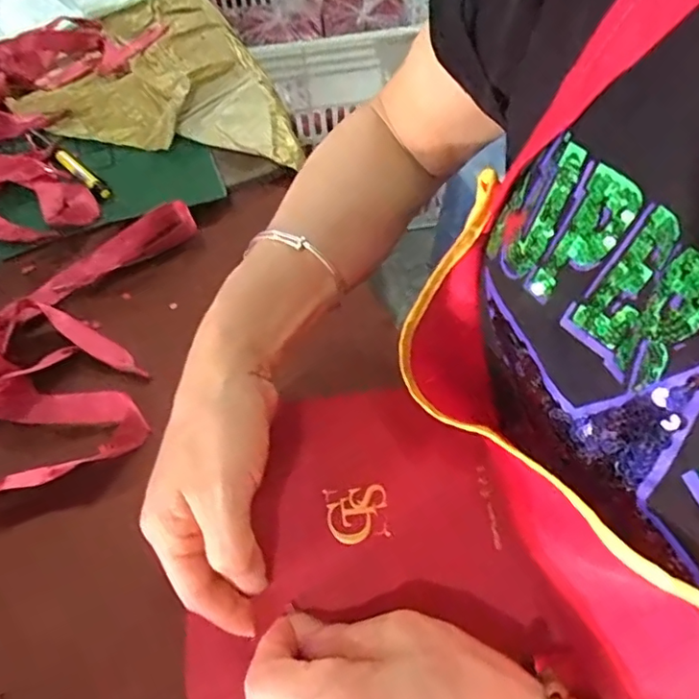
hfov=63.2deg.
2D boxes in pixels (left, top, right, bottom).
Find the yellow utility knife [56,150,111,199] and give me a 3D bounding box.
[{"bbox_3d":[-0.228,-0.152,0.485,0.014,0.009,0.074,-41,65,-20],"label":"yellow utility knife"}]

